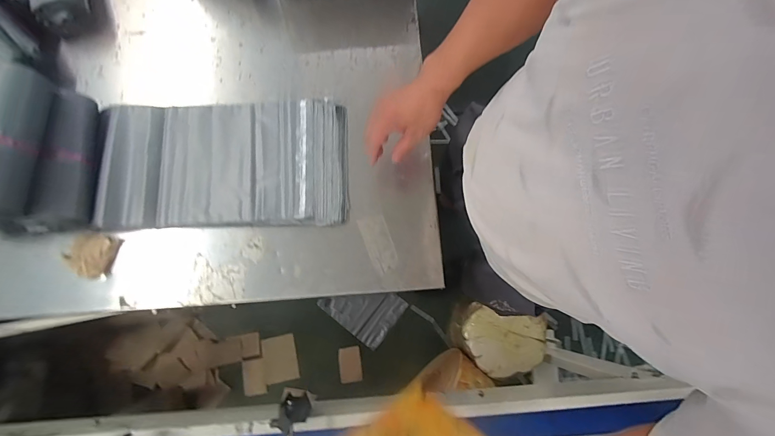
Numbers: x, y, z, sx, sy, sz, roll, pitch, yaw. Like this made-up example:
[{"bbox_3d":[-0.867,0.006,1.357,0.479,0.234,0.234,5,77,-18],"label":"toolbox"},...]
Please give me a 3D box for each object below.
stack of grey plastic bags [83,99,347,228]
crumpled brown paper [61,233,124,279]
[{"bbox_3d":[-0.296,-0.102,0.648,0.435,0.027,0.233,-2,78,-1],"label":"stack of grey plastic bags"},{"bbox_3d":[-0.519,0.063,0.617,0.081,0.029,0.075,15,78,3],"label":"crumpled brown paper"}]

